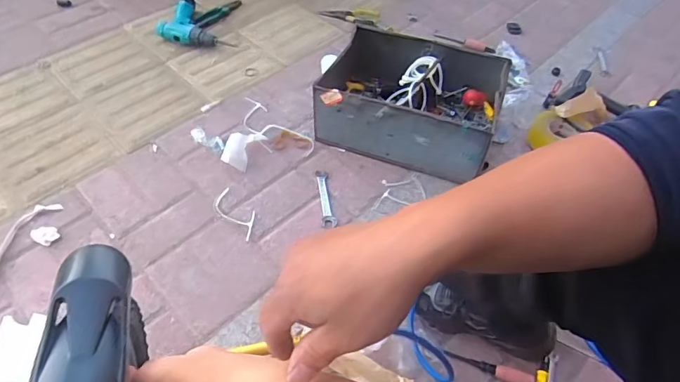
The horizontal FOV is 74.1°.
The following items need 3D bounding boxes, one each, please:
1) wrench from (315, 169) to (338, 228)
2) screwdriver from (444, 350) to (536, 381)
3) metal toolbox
[{"bbox_3d":[-0.036,0.011,1.021,0.033,0.009,0.153,-7,55,-10],"label":"wrench"},{"bbox_3d":[0.266,0.319,0.804,0.154,0.020,0.028,15,54,6],"label":"screwdriver"},{"bbox_3d":[0.169,-0.222,1.121,0.416,0.180,0.290,19,55,9],"label":"metal toolbox"}]

